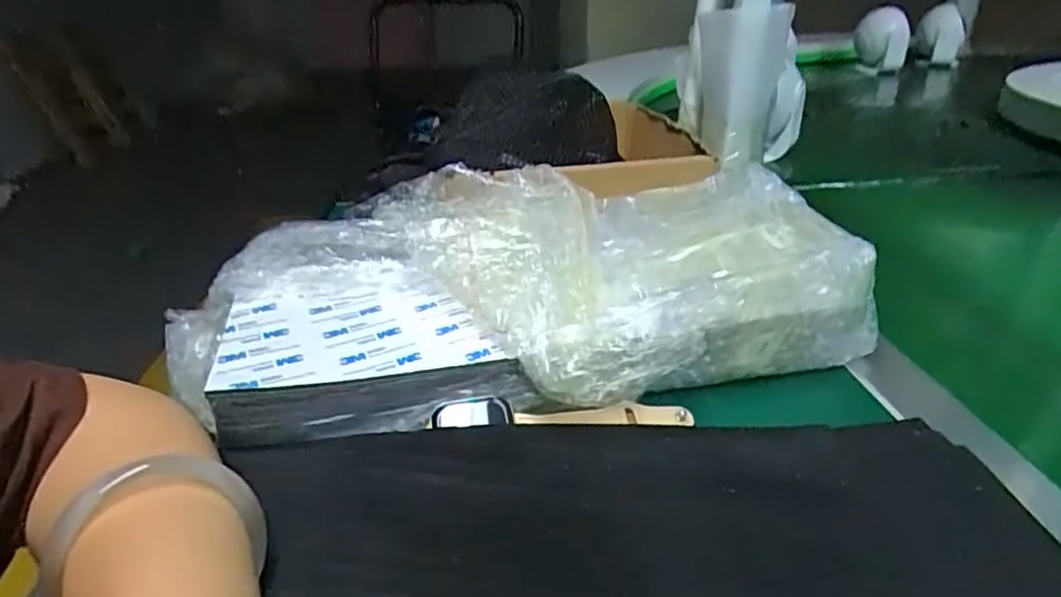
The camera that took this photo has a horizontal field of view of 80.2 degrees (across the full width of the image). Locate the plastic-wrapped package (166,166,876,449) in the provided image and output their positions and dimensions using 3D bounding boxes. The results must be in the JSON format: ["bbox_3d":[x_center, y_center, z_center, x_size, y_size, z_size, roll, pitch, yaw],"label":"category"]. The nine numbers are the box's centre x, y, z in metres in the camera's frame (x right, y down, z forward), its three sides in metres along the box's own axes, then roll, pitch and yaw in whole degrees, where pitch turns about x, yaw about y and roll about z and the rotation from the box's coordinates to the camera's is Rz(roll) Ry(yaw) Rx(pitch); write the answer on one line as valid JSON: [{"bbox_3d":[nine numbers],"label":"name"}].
[{"bbox_3d":[-0.011,-0.003,0.359,0.370,0.081,0.189,-8,30,-13],"label":"plastic-wrapped package"}]

